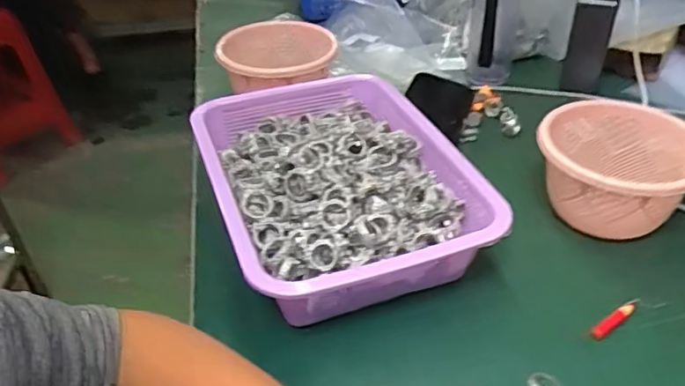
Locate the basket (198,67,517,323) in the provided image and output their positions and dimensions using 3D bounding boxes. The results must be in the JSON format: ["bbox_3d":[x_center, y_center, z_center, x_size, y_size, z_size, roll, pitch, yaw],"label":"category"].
[{"bbox_3d":[-0.005,-0.003,0.569,0.228,0.090,0.300,-14,39,-14],"label":"basket"}]

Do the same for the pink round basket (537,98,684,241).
[{"bbox_3d":[0.265,-0.025,0.588,0.140,0.088,0.164,10,39,16],"label":"pink round basket"}]

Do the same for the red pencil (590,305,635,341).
[{"bbox_3d":[0.222,0.105,0.487,0.051,0.008,0.009,-26,43,-27],"label":"red pencil"}]

